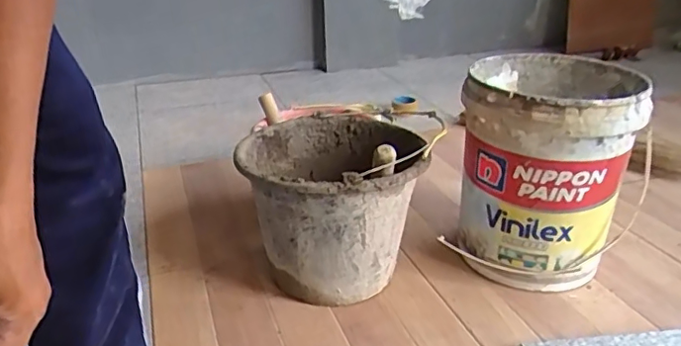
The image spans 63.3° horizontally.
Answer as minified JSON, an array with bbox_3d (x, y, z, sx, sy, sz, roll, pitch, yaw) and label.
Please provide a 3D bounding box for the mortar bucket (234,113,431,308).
[{"bbox_3d":[-0.017,0.063,1.017,0.302,0.279,0.304,0,25,0],"label":"mortar bucket"}]

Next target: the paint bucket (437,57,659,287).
[{"bbox_3d":[0.384,-0.003,1.062,0.289,0.368,0.322,12,27,24],"label":"paint bucket"}]

